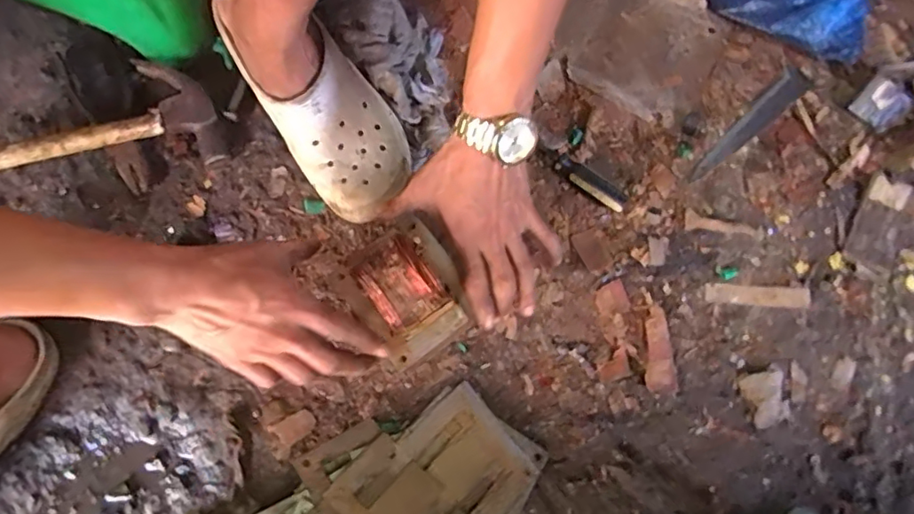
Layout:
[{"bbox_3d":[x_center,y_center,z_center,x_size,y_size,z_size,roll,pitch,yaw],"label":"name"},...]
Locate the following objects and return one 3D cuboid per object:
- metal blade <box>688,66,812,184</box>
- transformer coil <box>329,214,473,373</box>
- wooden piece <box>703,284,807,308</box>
[{"bbox_3d":[0.322,-0.149,0.625,0.182,0.004,0.032,-39,80,-11],"label":"metal blade"},{"bbox_3d":[-0.049,0.030,0.480,0.085,0.082,0.107,-32,79,-9],"label":"transformer coil"},{"bbox_3d":[0.313,0.040,0.590,0.105,0.007,0.020,3,75,-1],"label":"wooden piece"}]

